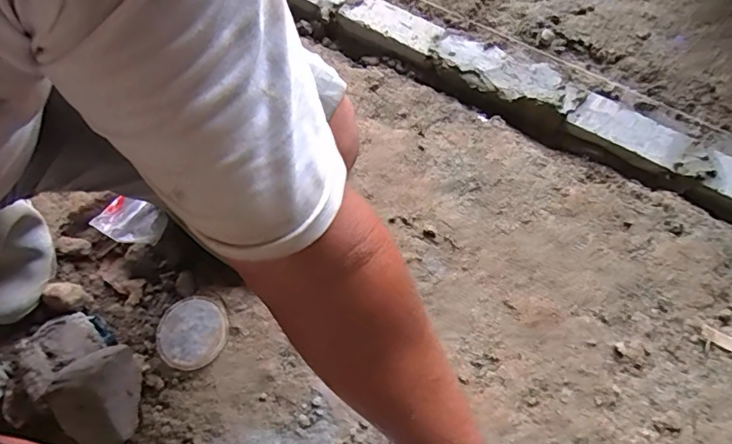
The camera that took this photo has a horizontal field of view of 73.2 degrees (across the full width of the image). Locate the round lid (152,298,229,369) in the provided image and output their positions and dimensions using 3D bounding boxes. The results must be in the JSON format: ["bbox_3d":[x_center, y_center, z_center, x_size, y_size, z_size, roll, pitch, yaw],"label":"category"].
[{"bbox_3d":[-0.240,0.150,0.674,0.095,0.006,0.094,1,67,-1],"label":"round lid"}]

